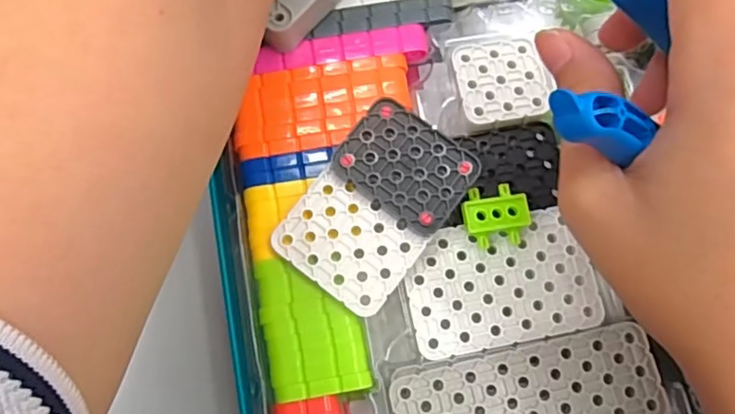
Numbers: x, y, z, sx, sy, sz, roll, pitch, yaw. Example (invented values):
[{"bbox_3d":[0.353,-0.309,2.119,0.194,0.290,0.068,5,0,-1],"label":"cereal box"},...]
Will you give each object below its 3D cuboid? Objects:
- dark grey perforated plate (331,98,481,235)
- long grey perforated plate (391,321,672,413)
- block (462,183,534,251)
[{"bbox_3d":[0.015,-0.016,0.241,0.050,0.007,0.039,36,77,8],"label":"dark grey perforated plate"},{"bbox_3d":[0.061,0.072,0.229,0.100,0.004,0.038,-11,75,-4],"label":"long grey perforated plate"},{"bbox_3d":[0.051,0.004,0.245,0.026,0.009,0.023,-4,75,-2],"label":"block"}]

